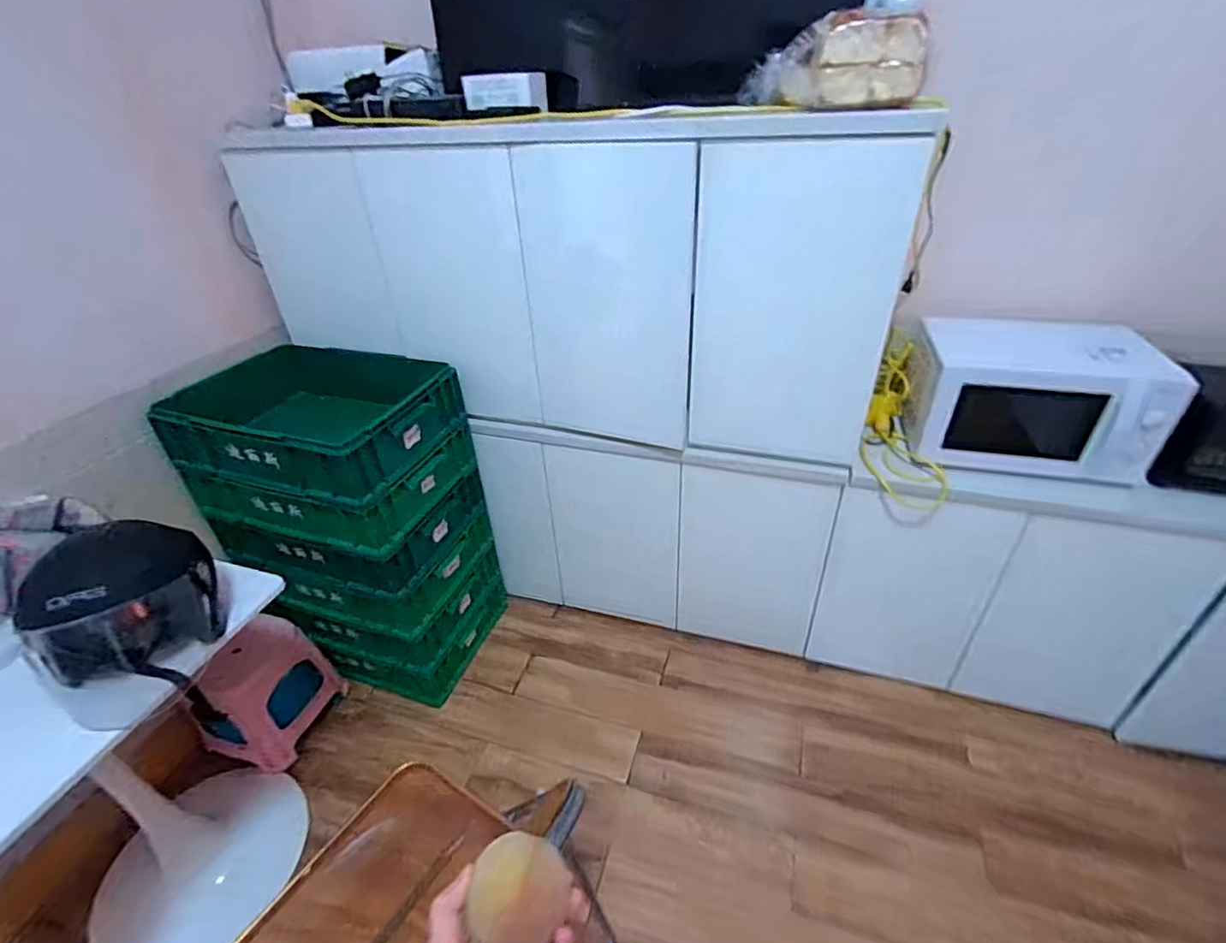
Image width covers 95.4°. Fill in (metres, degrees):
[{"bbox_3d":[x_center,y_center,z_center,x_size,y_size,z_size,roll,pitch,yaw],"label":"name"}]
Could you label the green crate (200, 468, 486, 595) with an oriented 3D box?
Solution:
[{"bbox_3d":[-0.711,0.098,1.548,0.538,0.174,0.422,9,37,16],"label":"green crate"}]

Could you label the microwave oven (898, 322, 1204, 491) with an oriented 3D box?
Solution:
[{"bbox_3d":[0.938,-0.191,1.278,0.483,0.246,0.357,6,36,13],"label":"microwave oven"}]

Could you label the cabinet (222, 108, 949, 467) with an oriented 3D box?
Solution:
[{"bbox_3d":[-0.137,-0.428,1.347,1.532,0.689,0.351,9,37,16],"label":"cabinet"}]

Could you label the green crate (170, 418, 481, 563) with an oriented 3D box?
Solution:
[{"bbox_3d":[-0.714,-0.007,1.473,0.551,0.164,0.422,9,37,16],"label":"green crate"}]

